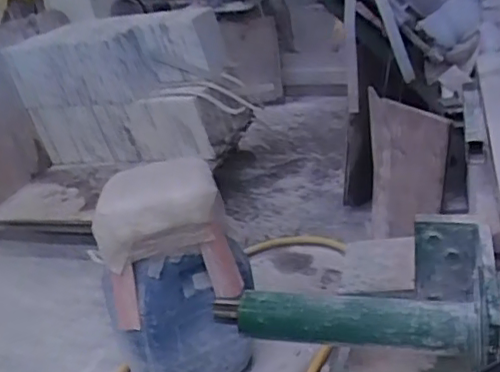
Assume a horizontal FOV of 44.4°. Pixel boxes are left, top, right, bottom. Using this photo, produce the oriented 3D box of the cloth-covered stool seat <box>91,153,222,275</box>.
[{"bbox_3d":[-0.246,0.067,1.620,0.333,0.202,0.192,-13,25,-11],"label":"cloth-covered stool seat"}]

